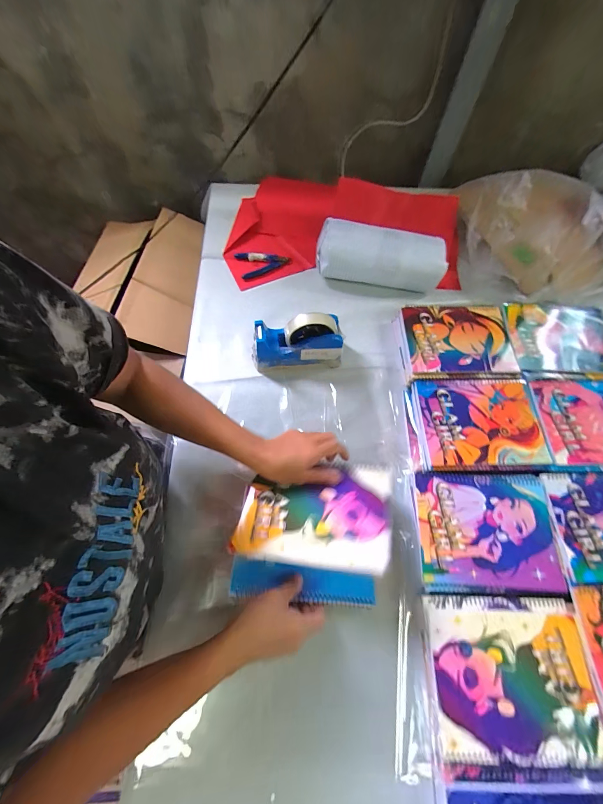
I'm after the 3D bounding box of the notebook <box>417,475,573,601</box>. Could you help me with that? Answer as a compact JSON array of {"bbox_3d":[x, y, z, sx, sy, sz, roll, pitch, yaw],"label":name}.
[{"bbox_3d":[0.270,0.186,0.432,0.199,0.009,0.160,2,67,0],"label":"notebook"}]

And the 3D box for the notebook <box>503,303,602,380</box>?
[{"bbox_3d":[0.498,-0.118,0.564,0.196,0.008,0.155,4,67,1],"label":"notebook"}]

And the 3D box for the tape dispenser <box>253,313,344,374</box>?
[{"bbox_3d":[-0.007,-0.104,0.526,0.154,0.110,0.057,-8,68,-4],"label":"tape dispenser"}]

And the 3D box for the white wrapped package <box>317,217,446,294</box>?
[{"bbox_3d":[0.161,-0.300,0.630,0.259,0.085,0.087,10,67,3],"label":"white wrapped package"}]

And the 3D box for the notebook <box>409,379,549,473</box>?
[{"bbox_3d":[0.294,0.030,0.498,0.206,0.009,0.150,-1,67,-2],"label":"notebook"}]

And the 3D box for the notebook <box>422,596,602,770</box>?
[{"bbox_3d":[0.264,0.340,0.372,0.204,0.011,0.160,2,66,-2],"label":"notebook"}]

